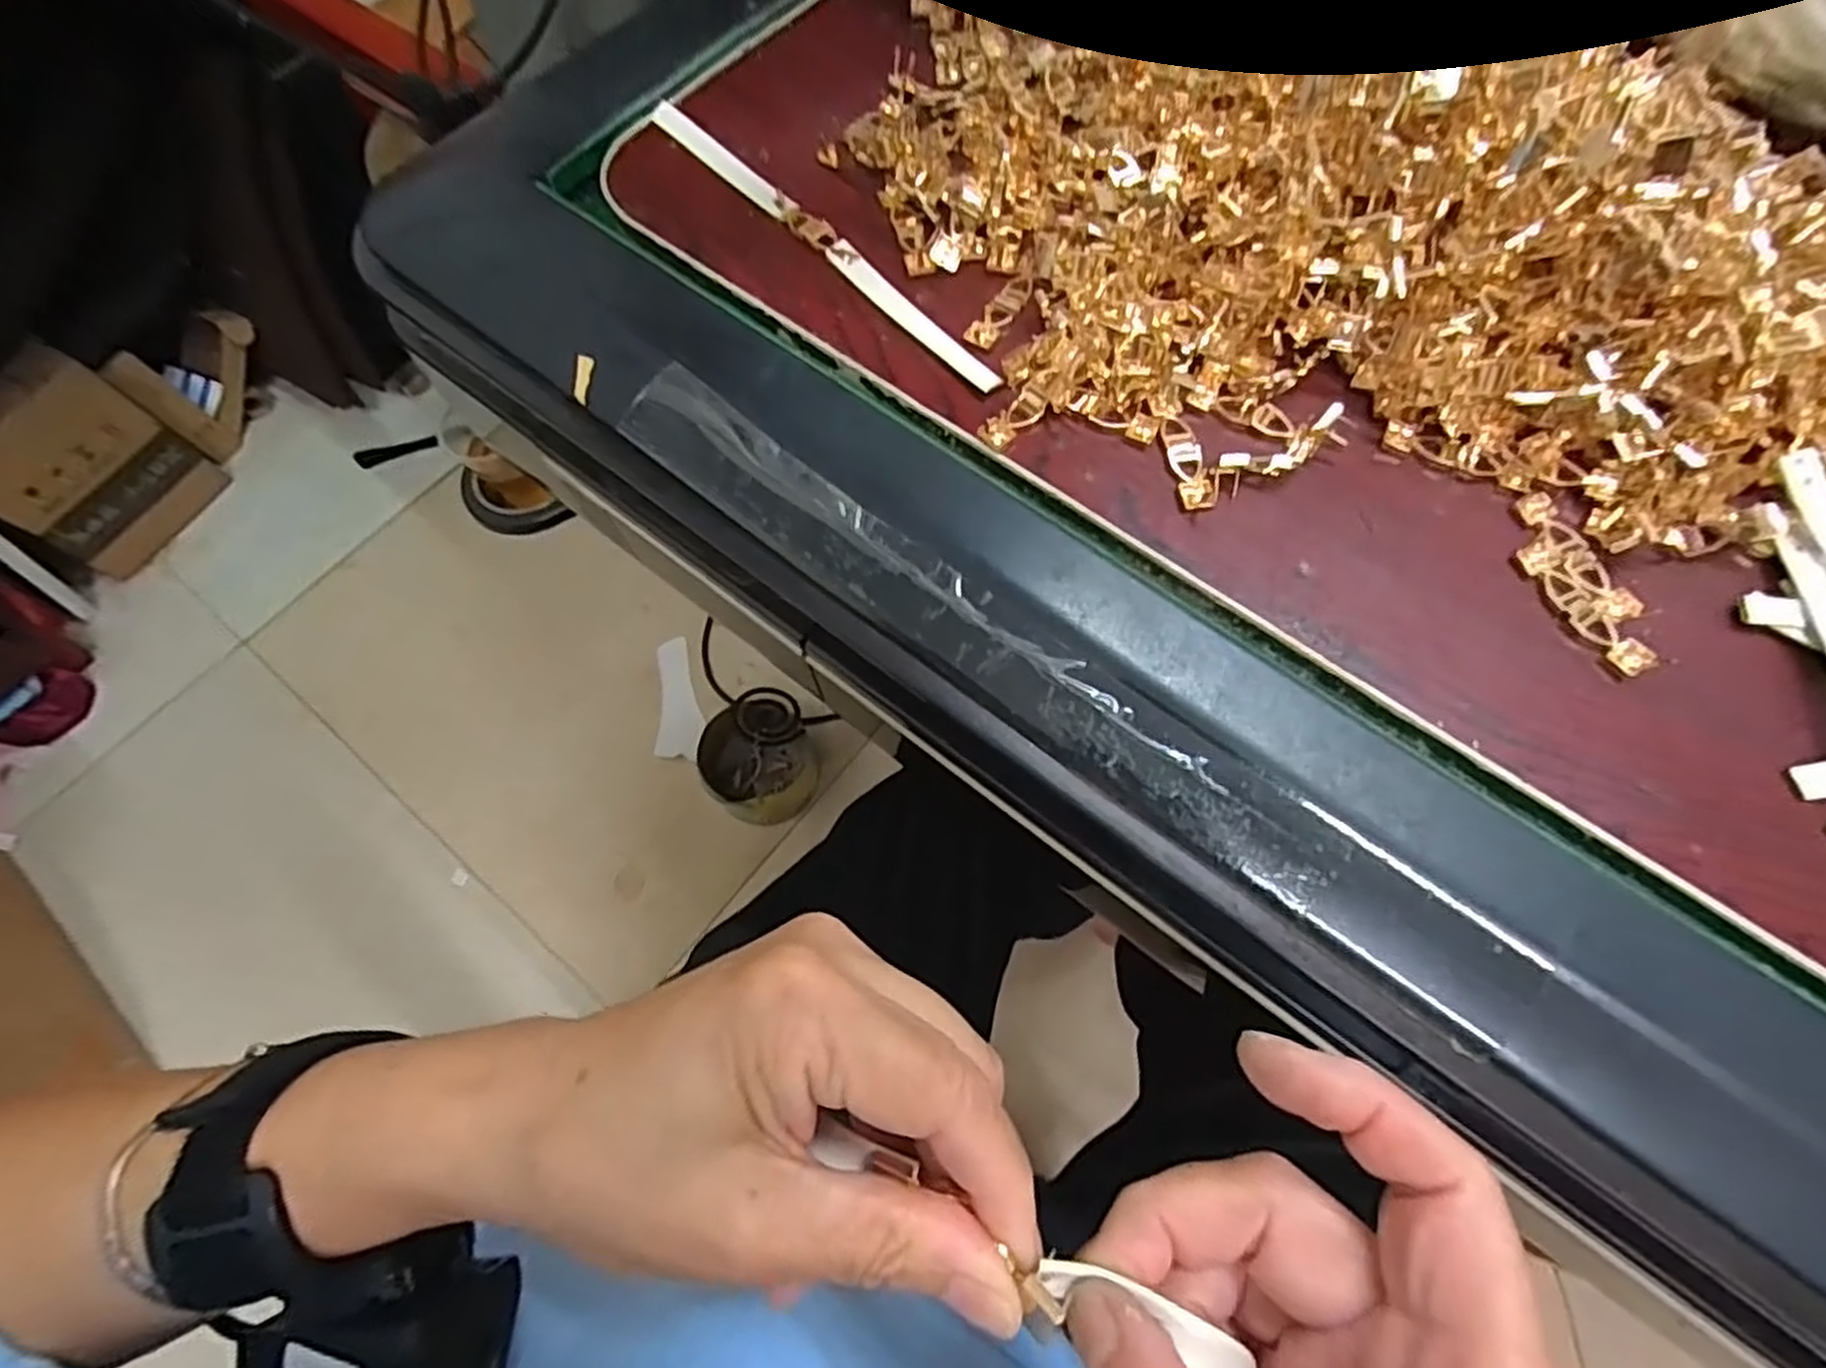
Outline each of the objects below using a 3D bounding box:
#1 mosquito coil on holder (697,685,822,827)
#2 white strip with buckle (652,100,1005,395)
[{"bbox_3d":[-0.186,0.096,0.951,0.142,0.144,0.113,-19,69,-6],"label":"mosquito coil on holder"},{"bbox_3d":[-0.042,-0.187,0.328,0.013,0.004,0.216,-40,72,-13],"label":"white strip with buckle"}]

